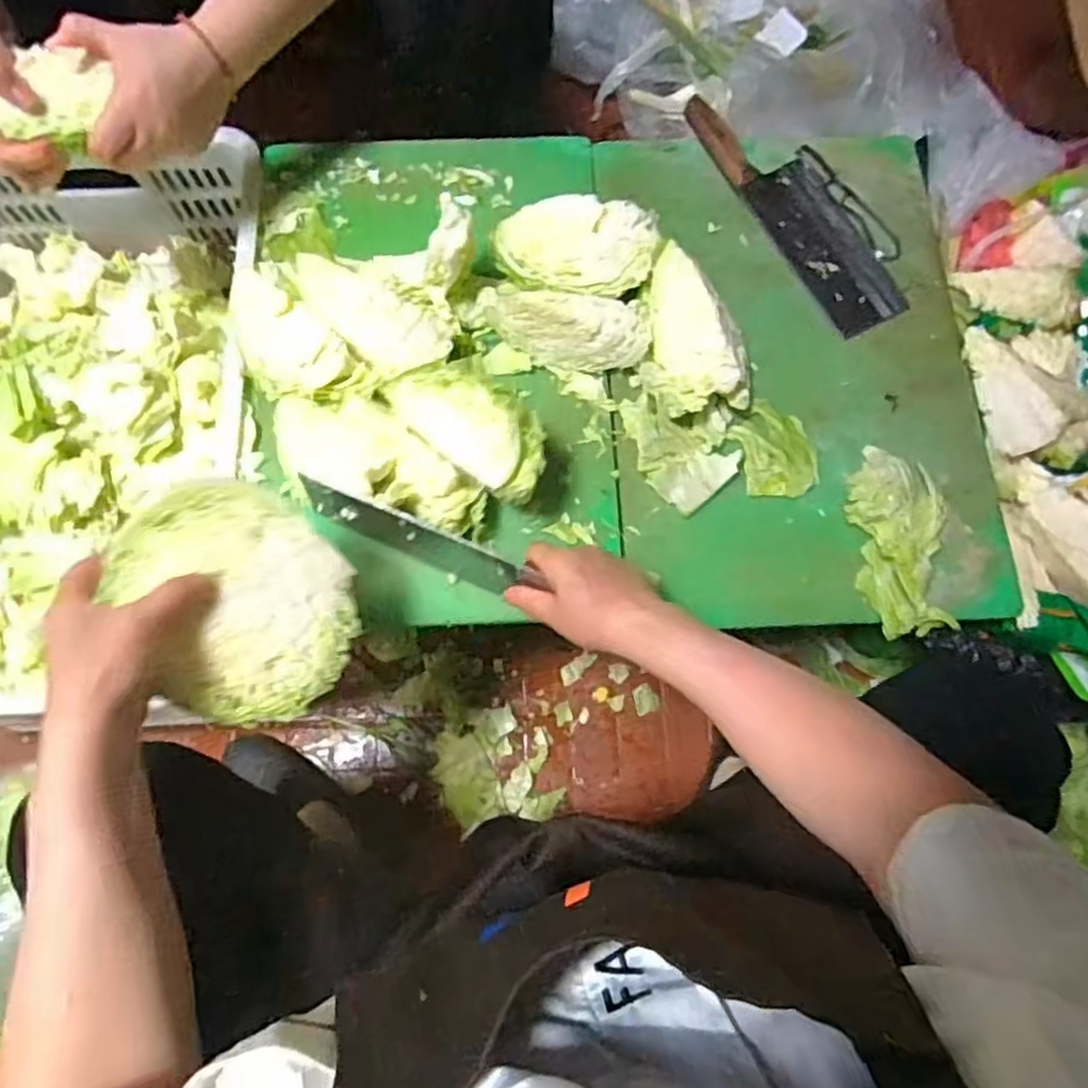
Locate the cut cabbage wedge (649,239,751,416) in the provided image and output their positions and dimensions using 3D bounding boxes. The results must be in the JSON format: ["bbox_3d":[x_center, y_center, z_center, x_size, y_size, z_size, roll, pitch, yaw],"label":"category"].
[{"bbox_3d":[0.147,-0.203,0.677,0.093,0.071,0.158,-10,75,-4],"label":"cut cabbage wedge"}]

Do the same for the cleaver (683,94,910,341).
[{"bbox_3d":[0.270,-0.364,0.761,0.090,0.033,0.322,-29,77,-9],"label":"cleaver"}]

